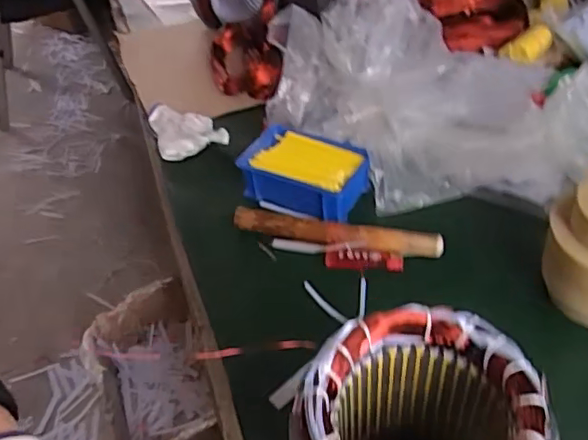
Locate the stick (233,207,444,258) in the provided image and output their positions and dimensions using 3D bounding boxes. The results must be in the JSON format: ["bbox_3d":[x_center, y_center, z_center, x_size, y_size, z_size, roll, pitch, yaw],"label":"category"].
[{"bbox_3d":[0.047,0.015,0.652,0.234,0.026,0.027,9,46,15],"label":"stick"}]

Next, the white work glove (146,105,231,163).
[{"bbox_3d":[-0.149,-0.129,0.801,0.091,0.030,0.094,-18,45,-12],"label":"white work glove"}]

